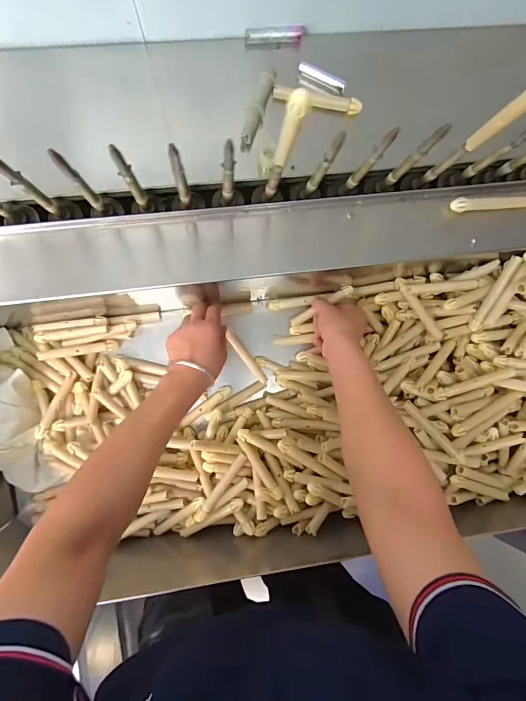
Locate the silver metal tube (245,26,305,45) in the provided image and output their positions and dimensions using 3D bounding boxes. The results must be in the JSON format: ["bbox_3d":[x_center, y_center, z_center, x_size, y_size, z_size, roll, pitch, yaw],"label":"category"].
[{"bbox_3d":[0.015,-0.397,0.496,0.074,0.015,0.015,-8,89,-6],"label":"silver metal tube"}]

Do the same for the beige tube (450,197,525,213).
[{"bbox_3d":[0.300,-0.193,0.521,0.110,0.021,0.017,-6,89,-6],"label":"beige tube"}]

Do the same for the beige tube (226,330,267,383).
[{"bbox_3d":[-0.027,0.010,0.627,0.015,0.017,0.099,-35,97,-6],"label":"beige tube"}]

